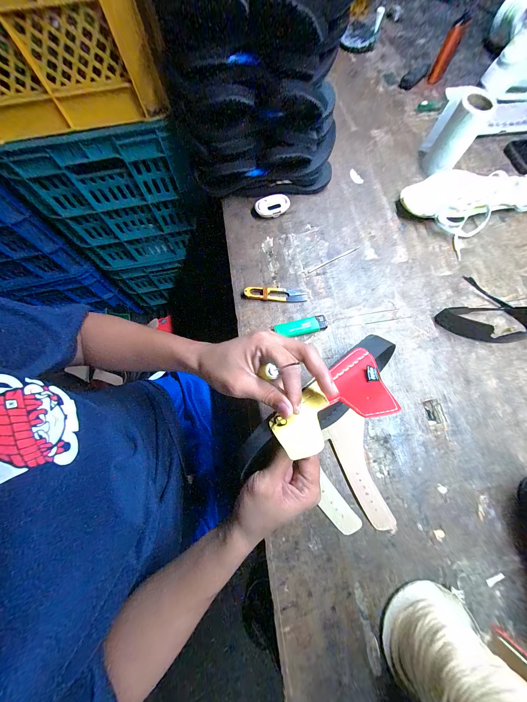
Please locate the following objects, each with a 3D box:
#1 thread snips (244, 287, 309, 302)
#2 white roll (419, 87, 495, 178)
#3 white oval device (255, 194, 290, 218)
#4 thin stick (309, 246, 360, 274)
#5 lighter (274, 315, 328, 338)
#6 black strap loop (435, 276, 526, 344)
[{"bbox_3d":[0.021,-0.094,0.377,0.101,0.013,0.025,2,74,2],"label":"thread snips"},{"bbox_3d":[0.338,-0.389,0.416,0.047,0.102,0.088,-10,74,-1],"label":"white roll"},{"bbox_3d":[0.017,-0.267,0.427,0.063,0.020,0.035,-21,74,-5],"label":"white oval device"},{"bbox_3d":[0.124,-0.161,0.403,0.104,0.004,0.006,-28,75,-6],"label":"thin stick"},{"bbox_3d":[0.058,-0.037,0.359,0.078,0.013,0.024,-14,74,-2],"label":"lighter"},{"bbox_3d":[0.346,-0.048,0.351,0.127,0.029,0.092,36,78,11],"label":"black strap loop"}]

